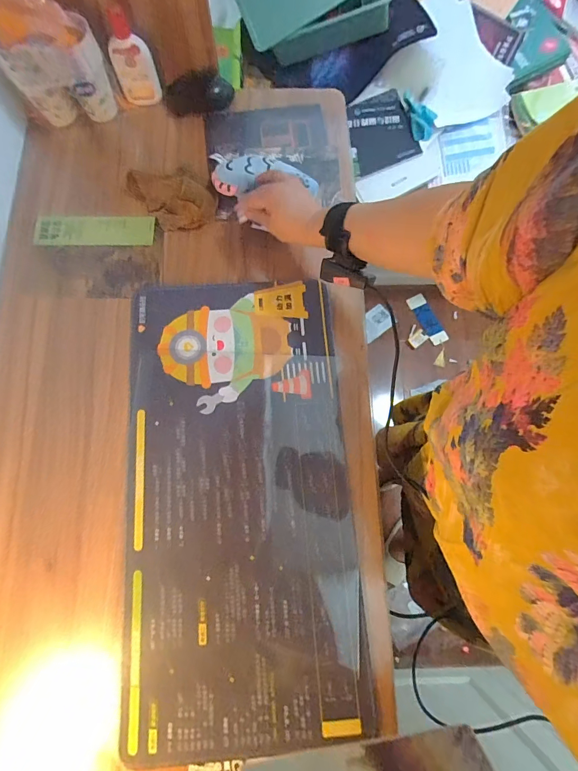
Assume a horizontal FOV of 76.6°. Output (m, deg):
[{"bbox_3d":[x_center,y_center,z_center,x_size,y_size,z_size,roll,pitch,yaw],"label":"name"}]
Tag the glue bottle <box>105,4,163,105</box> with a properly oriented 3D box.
[{"bbox_3d":[-0.246,-0.507,0.577,0.062,0.121,0.043,-21,77,-6],"label":"glue bottle"}]

